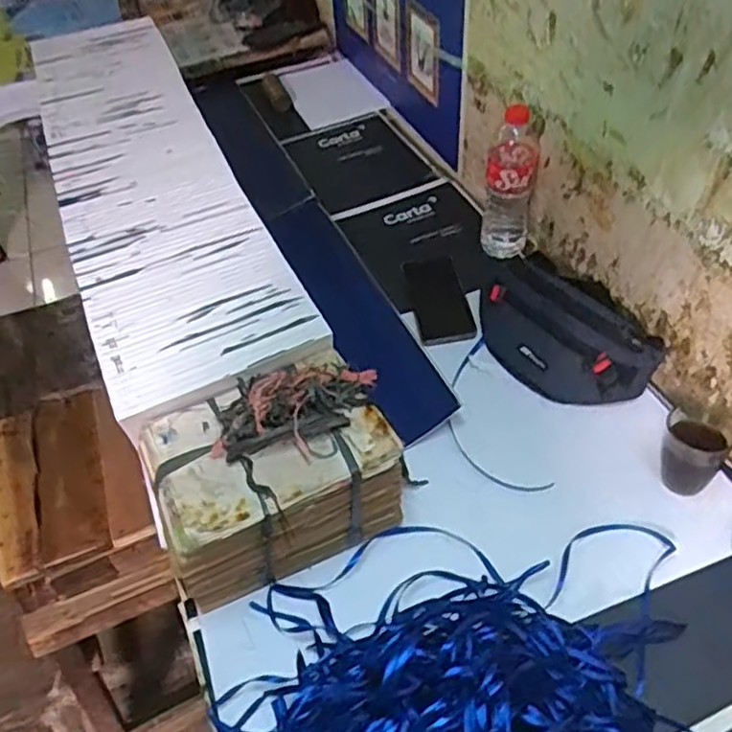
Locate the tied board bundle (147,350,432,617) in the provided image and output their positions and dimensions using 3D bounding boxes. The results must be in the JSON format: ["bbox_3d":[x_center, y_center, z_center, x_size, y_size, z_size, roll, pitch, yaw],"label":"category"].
[{"bbox_3d":[-0.090,0.111,0.713,0.246,0.166,0.157,-23,50,-14],"label":"tied board bundle"}]

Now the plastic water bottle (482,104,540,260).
[{"bbox_3d":[0.210,-0.262,1.010,0.072,0.213,0.062,7,49,12],"label":"plastic water bottle"}]

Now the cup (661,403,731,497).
[{"bbox_3d":[0.343,0.092,0.725,0.063,0.090,0.068,-3,48,3],"label":"cup"}]

